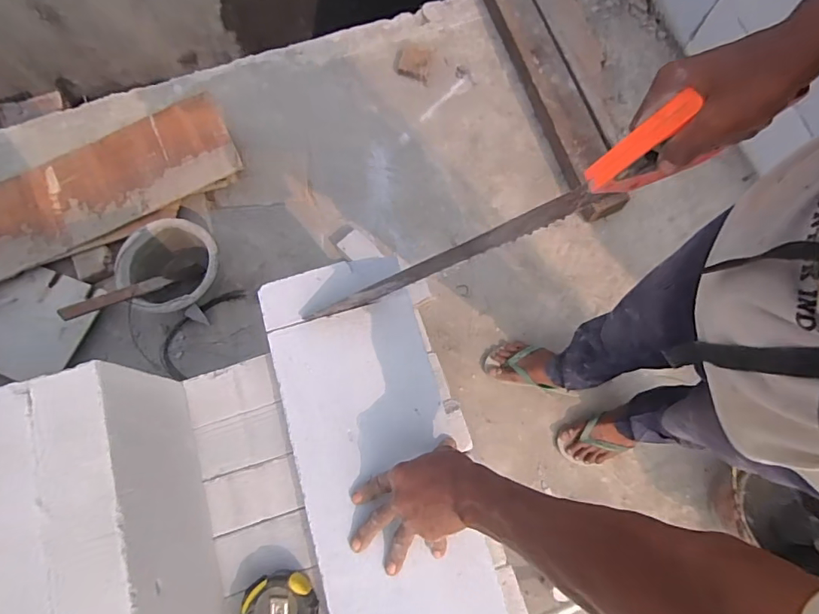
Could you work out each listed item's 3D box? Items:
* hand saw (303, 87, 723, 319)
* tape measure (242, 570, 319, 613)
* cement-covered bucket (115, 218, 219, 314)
[{"bbox_3d":[0.071,-0.072,0.548,0.473,0.108,0.021,-25,72,35],"label":"hand saw"},{"bbox_3d":[-0.166,0.382,0.612,0.103,0.041,0.076,-8,75,0],"label":"tape measure"},{"bbox_3d":[-0.641,-0.090,1.344,0.245,0.183,0.250,0,75,2],"label":"cement-covered bucket"}]

